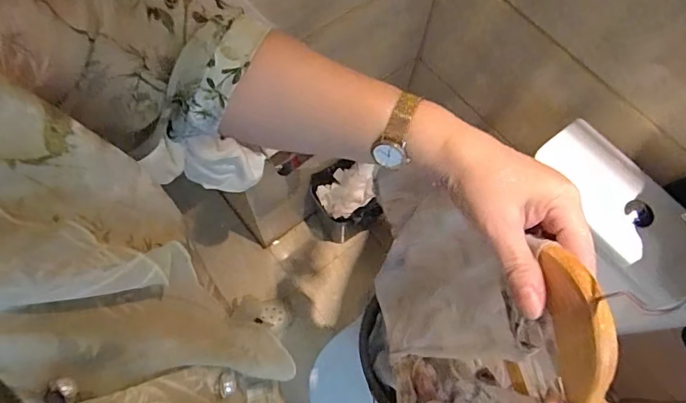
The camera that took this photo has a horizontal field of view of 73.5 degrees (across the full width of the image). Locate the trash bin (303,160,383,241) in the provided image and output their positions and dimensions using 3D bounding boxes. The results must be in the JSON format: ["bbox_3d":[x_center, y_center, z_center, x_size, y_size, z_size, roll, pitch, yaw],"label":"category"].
[{"bbox_3d":[-0.007,0.025,1.420,0.212,0.262,0.192,-16,67,-7],"label":"trash bin"}]

